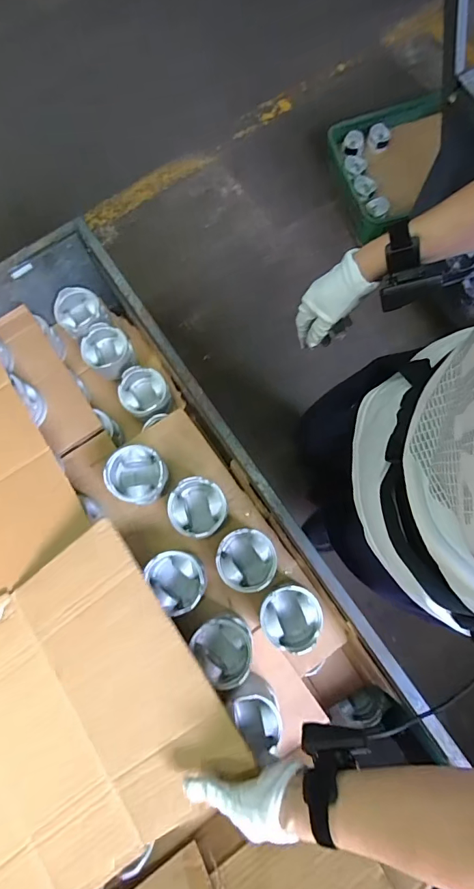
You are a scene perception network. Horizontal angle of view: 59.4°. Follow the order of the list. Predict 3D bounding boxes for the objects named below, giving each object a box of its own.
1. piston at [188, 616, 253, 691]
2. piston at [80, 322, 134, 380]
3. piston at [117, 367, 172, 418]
[{"bbox_3d":[-0.017,0.309,0.641,0.078,0.076,0.095,-43,79,-8],"label":"piston"},{"bbox_3d":[-0.262,-0.186,0.858,0.100,0.067,0.089,41,81,10],"label":"piston"},{"bbox_3d":[-0.183,-0.100,0.835,0.098,0.057,0.095,19,78,6],"label":"piston"}]

